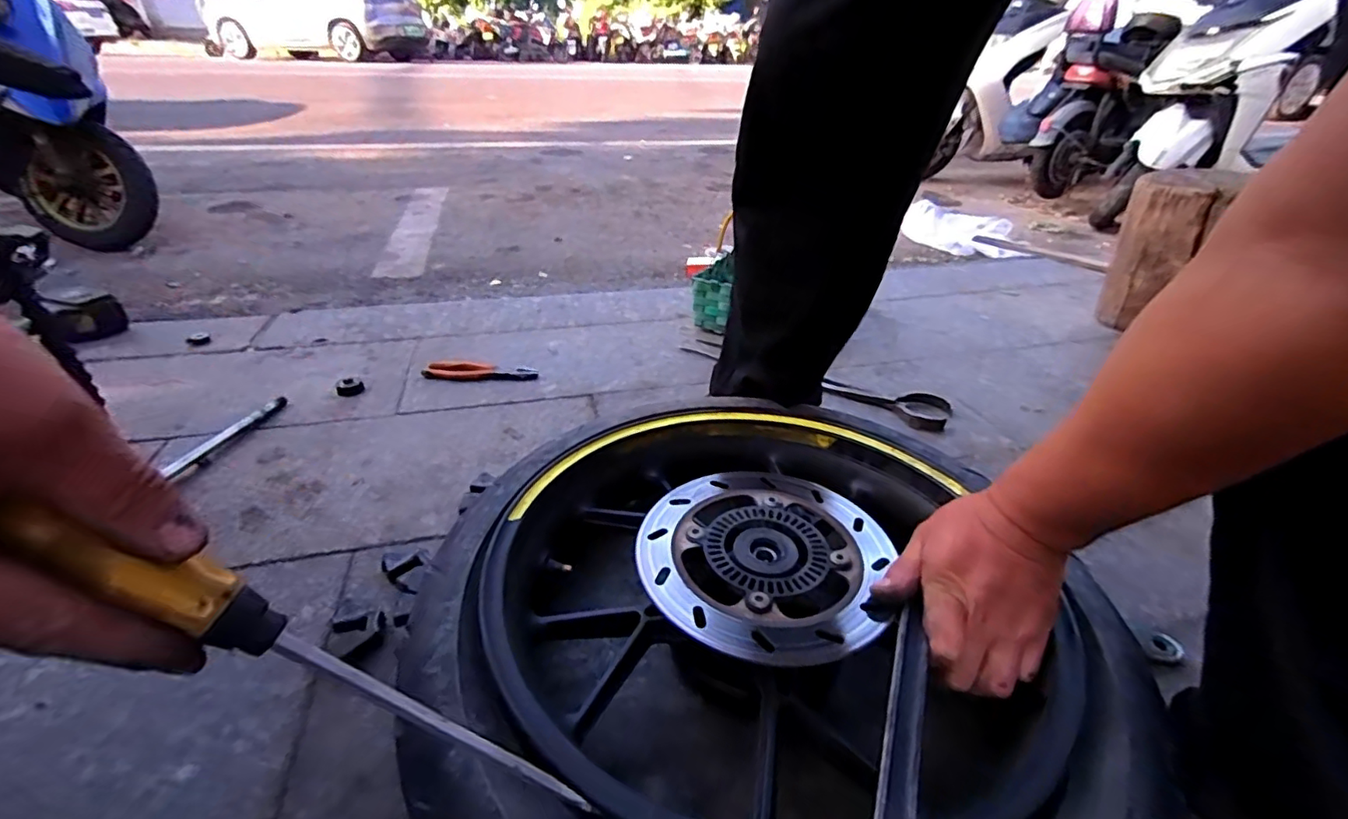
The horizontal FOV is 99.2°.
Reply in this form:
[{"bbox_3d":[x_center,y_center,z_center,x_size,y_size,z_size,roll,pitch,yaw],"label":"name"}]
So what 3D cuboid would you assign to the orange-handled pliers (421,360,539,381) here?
[{"bbox_3d":[-0.338,-0.071,1.012,0.194,0.011,0.075,5,33,2],"label":"orange-handled pliers"}]

